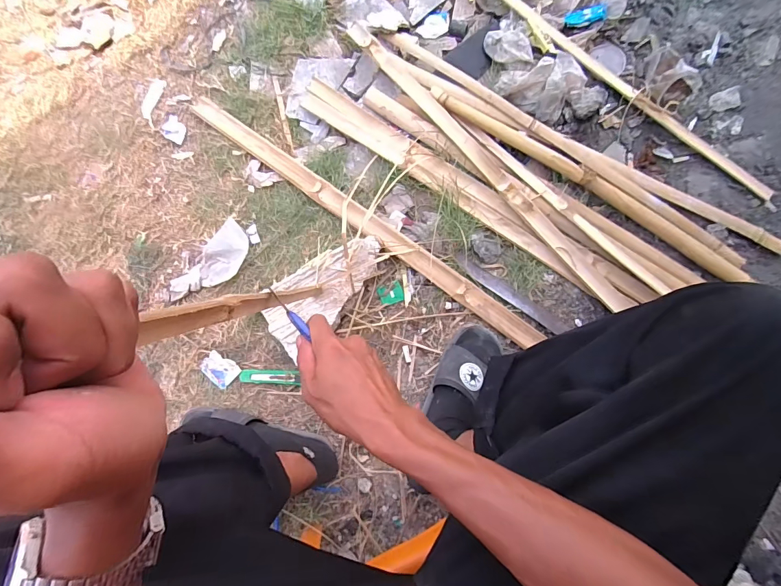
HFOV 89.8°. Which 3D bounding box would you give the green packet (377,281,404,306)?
[{"bbox_3d":[0.001,0.001,0.680,0.043,0.005,0.035,-17,83,-4],"label":"green packet"}]

